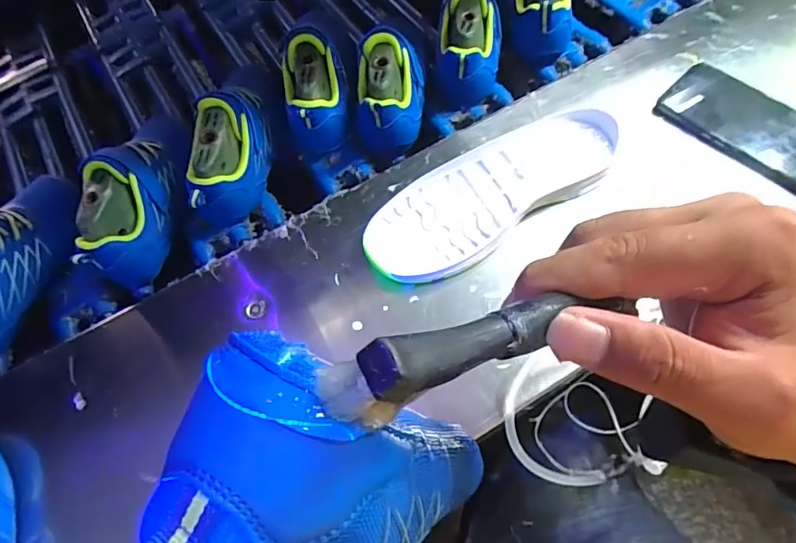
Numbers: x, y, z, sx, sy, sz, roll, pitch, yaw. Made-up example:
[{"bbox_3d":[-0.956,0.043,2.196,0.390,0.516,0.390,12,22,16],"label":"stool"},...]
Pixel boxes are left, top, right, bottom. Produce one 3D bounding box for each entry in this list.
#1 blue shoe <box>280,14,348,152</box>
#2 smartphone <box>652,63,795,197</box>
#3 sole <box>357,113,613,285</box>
[{"bbox_3d":[-0.082,-0.183,0.477,0.059,0.055,0.125,-2,89,2],"label":"blue shoe"},{"bbox_3d":[0.317,-0.127,0.435,0.069,0.019,0.155,-43,71,-14],"label":"smartphone"},{"bbox_3d":[0.080,-0.070,0.422,0.235,0.026,0.091,-32,69,-10],"label":"sole"}]

